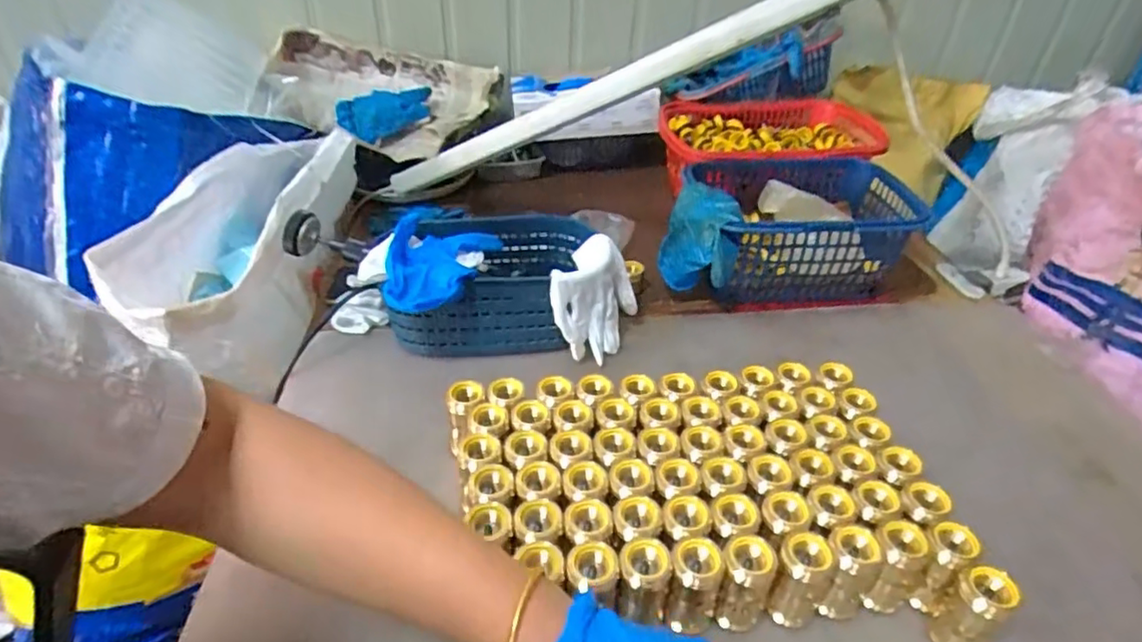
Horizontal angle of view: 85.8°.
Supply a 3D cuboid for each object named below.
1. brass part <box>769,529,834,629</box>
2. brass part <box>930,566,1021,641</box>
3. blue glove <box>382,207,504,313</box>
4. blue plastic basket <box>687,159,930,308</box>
[{"bbox_3d":[0.145,0.167,0.397,0.028,0.064,0.029,1,36,0],"label":"brass part"},{"bbox_3d":[0.249,0.181,0.380,0.024,0.066,0.027,-25,44,-31],"label":"brass part"},{"bbox_3d":[-0.135,-0.062,0.604,0.092,0.039,0.156,7,37,9],"label":"blue glove"},{"bbox_3d":[0.273,-0.108,0.740,0.238,0.117,0.198,-4,37,-6],"label":"blue plastic basket"}]

